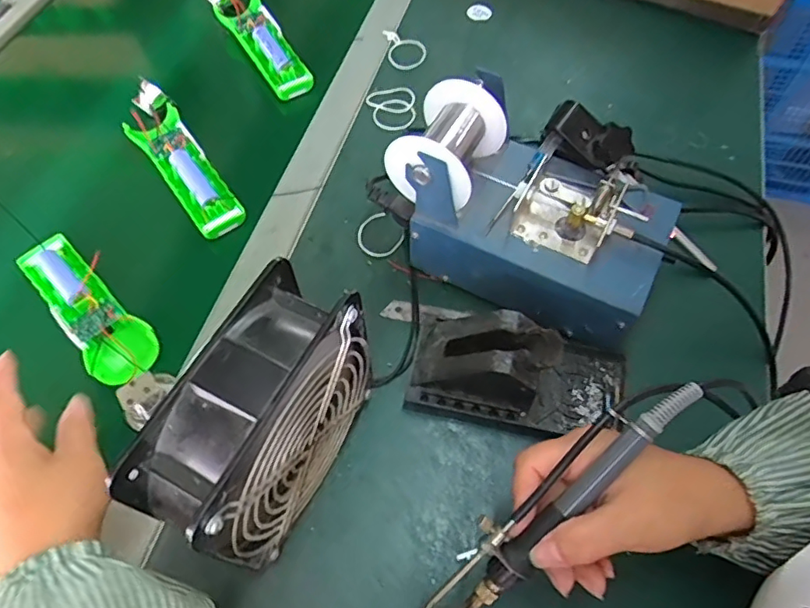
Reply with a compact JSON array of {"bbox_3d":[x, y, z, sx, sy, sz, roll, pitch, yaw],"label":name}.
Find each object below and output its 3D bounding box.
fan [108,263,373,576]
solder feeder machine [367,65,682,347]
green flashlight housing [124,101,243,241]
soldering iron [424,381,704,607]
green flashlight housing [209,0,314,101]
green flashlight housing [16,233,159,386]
[{"bbox_3d":[-0.078,0.076,0.340,0.060,0.153,0.150,22,63,14],"label":"fan"},{"bbox_3d":[0.098,-0.082,0.429,0.208,0.130,0.132,25,64,16],"label":"solder feeder machine"},{"bbox_3d":[-0.205,-0.127,0.527,0.047,0.023,0.156,-34,64,-16],"label":"green flashlight housing"},{"bbox_3d":[0.073,0.110,0.297,0.198,0.013,0.030,-47,64,6],"label":"soldering iron"},{"bbox_3d":[-0.166,-0.302,0.627,0.048,0.034,0.195,-28,63,-13],"label":"green flashlight housing"},{"bbox_3d":[-0.260,0.000,0.451,0.164,0.020,0.050,38,68,21],"label":"green flashlight housing"}]

